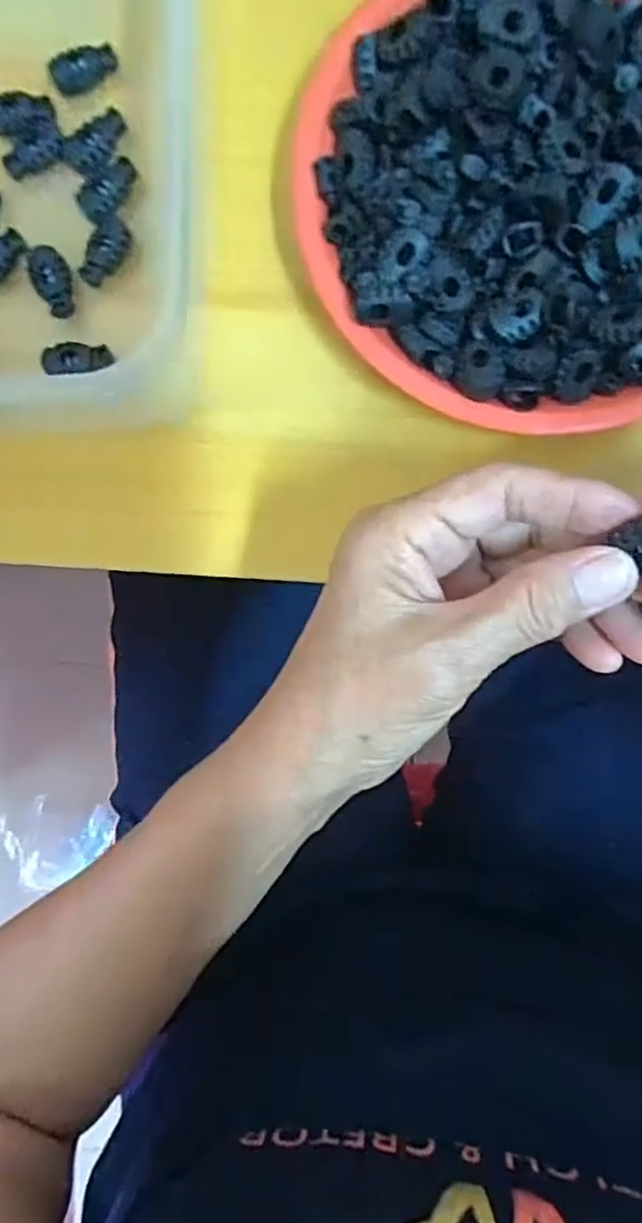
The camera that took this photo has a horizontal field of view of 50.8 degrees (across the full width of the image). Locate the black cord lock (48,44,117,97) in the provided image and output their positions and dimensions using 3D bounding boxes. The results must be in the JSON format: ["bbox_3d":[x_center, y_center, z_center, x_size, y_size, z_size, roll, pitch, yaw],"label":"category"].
[{"bbox_3d":[-0.100,-0.230,0.285,0.028,0.008,0.013,-25,88,3],"label":"black cord lock"}]

